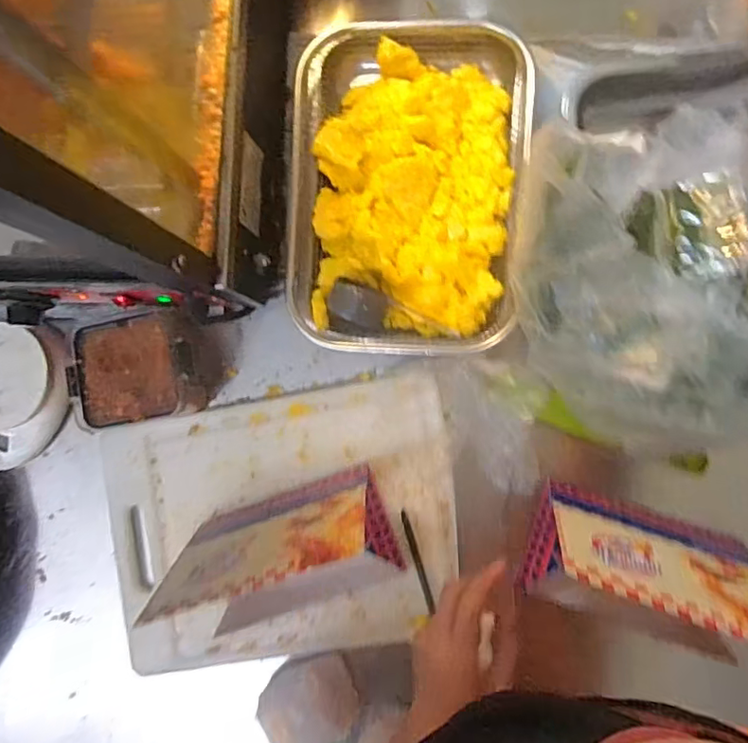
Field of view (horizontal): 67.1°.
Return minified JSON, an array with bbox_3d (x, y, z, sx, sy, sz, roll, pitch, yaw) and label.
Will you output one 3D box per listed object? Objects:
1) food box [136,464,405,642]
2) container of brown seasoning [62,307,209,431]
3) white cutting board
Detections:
[{"bbox_3d":[-0.075,0.162,0.468,0.166,0.161,0.105,-20,86,7],"label":"food box"},{"bbox_3d":[-0.226,0.004,0.551,0.115,0.063,0.114,-11,87,7],"label":"container of brown seasoning"},{"bbox_3d":[-0.092,0.151,0.552,0.340,0.022,0.244,-10,87,7],"label":"white cutting board"}]

